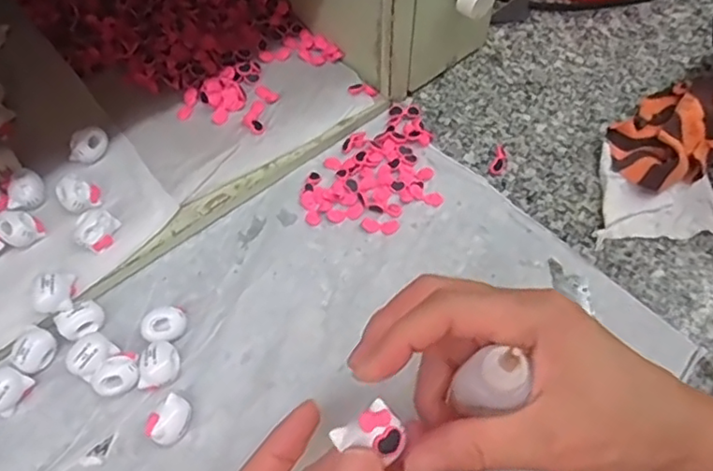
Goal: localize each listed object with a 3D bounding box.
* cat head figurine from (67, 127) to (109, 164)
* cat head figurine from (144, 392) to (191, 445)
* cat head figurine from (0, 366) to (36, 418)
[{"bbox_3d":[-0.181,-0.062,0.410,0.021,0.017,0.024,5,60,3],"label":"cat head figurine"},{"bbox_3d":[-0.101,0.103,0.333,0.018,0.019,0.025,29,64,16],"label":"cat head figurine"},{"bbox_3d":[-0.200,0.088,0.344,0.021,0.020,0.025,27,63,15],"label":"cat head figurine"}]

